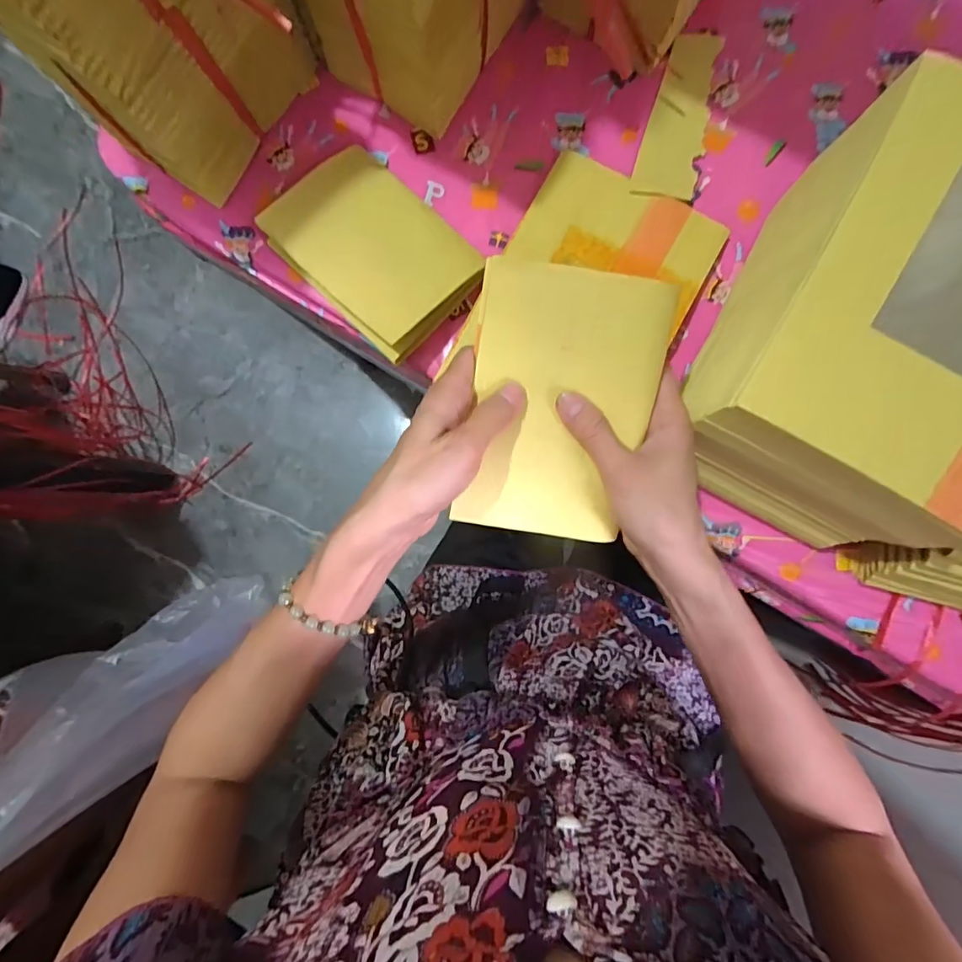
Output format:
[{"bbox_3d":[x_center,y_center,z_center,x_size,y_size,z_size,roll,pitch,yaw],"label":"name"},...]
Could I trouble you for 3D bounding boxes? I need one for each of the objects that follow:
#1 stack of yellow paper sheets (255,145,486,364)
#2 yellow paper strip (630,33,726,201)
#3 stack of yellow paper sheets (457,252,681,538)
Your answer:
[{"bbox_3d":[-0.088,-0.196,0.424,0.163,0.033,0.119,43,91,1],"label":"stack of yellow paper sheets"},{"bbox_3d":[0.179,-0.323,0.444,0.053,0.006,0.159,18,85,-1],"label":"yellow paper strip"},{"bbox_3d":[0.048,-0.043,0.312,0.110,0.022,0.165,8,107,0],"label":"stack of yellow paper sheets"}]

